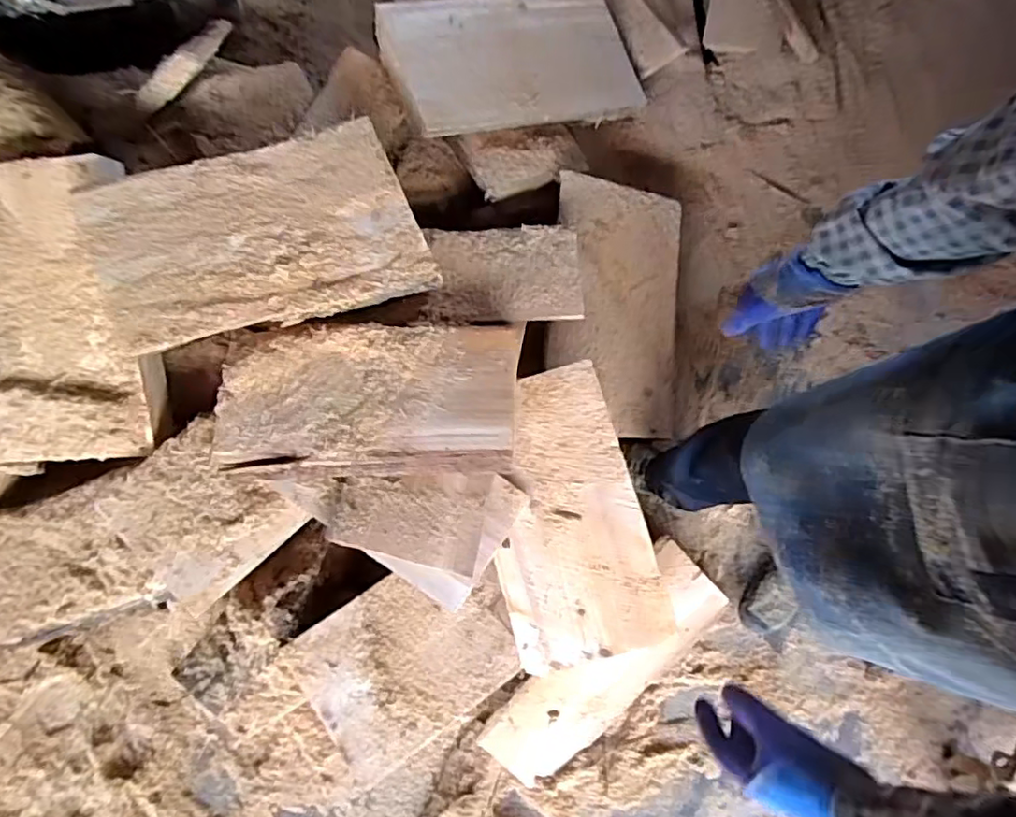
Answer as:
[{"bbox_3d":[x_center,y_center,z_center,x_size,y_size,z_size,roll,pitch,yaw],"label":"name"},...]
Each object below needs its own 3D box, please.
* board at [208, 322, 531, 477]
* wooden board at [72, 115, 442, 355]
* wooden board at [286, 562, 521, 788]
[{"bbox_3d":[-0.233,-0.025,1.014,0.487,0.061,0.249,-1,78,3],"label":"board"},{"bbox_3d":[-0.403,-0.279,0.987,0.495,0.017,0.307,-22,88,-16],"label":"wooden board"},{"bbox_3d":[-0.168,0.434,1.068,0.357,0.050,0.270,-34,75,-10],"label":"wooden board"}]

